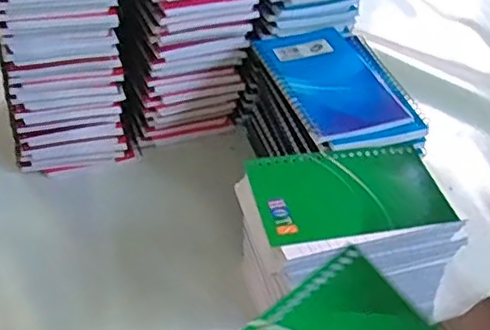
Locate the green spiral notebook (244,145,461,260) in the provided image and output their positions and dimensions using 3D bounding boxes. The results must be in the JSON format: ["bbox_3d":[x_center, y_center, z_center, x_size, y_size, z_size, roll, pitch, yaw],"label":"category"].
[{"bbox_3d":[0.071,0.019,0.420,0.126,0.006,0.084,-7,44,-15],"label":"green spiral notebook"}]

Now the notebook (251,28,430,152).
[{"bbox_3d":[0.076,-0.063,0.499,0.098,0.017,0.142,-9,44,-17],"label":"notebook"}]

